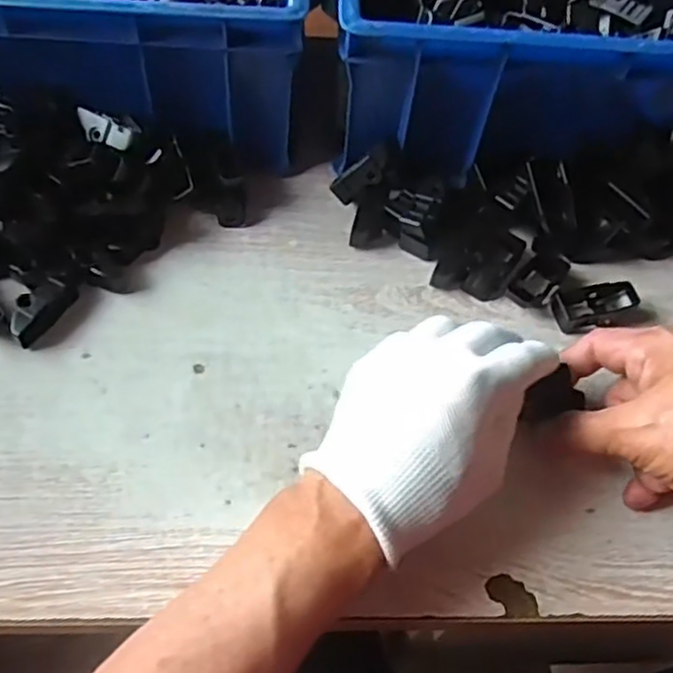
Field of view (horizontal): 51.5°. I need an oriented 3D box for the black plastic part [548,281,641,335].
[{"bbox_3d":[0.164,-0.022,0.447,0.048,0.022,0.031,-10,60,-10],"label":"black plastic part"}]

